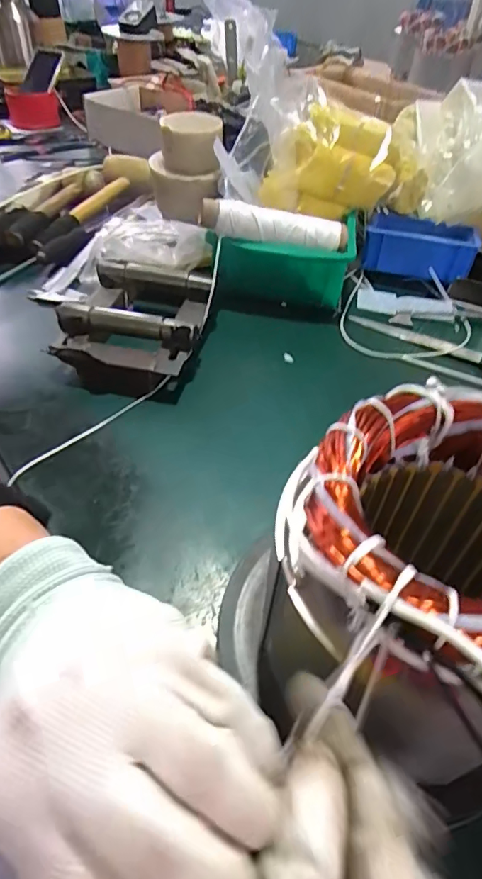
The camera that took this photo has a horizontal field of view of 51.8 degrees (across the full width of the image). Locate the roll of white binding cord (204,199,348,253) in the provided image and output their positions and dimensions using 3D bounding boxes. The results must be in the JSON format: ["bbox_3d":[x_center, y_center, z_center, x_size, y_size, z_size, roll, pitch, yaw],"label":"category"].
[{"bbox_3d":[0.039,-0.247,0.579,0.172,0.034,0.035,5,47,-11],"label":"roll of white binding cord"}]

